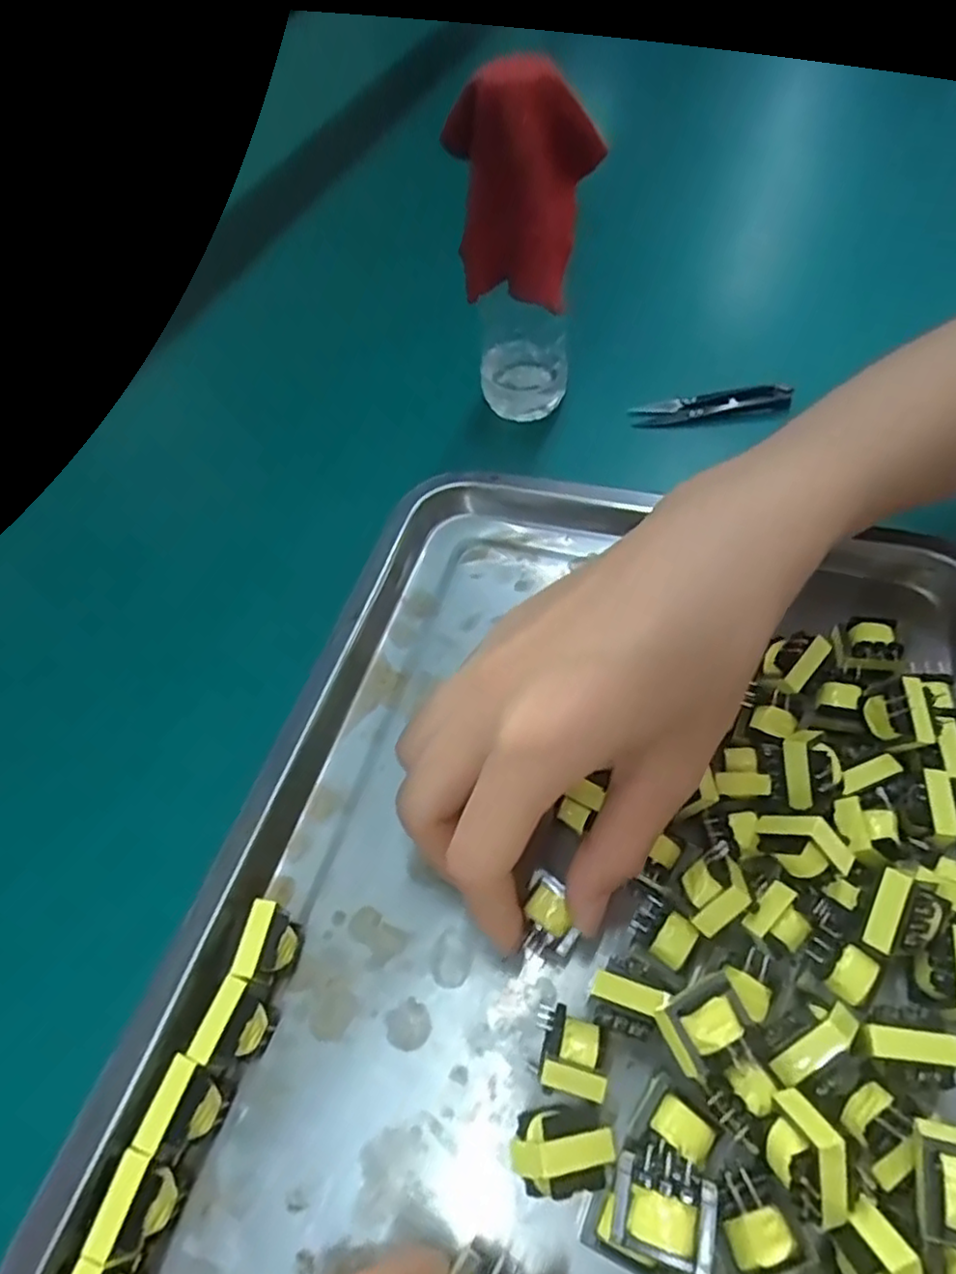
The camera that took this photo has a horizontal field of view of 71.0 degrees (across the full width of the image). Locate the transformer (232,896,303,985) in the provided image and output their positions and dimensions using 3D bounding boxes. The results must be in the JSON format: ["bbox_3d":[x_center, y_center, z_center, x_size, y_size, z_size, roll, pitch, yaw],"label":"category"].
[{"bbox_3d":[-0.072,0.110,0.238,0.016,0.024,0.025,6,57,8],"label":"transformer"}]

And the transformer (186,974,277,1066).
[{"bbox_3d":[-0.080,0.130,0.225,0.017,0.023,0.024,14,58,13],"label":"transformer"}]

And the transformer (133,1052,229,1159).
[{"bbox_3d":[-0.091,0.150,0.213,0.017,0.023,0.025,14,58,14],"label":"transformer"}]

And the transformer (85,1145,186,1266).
[{"bbox_3d":[-0.099,0.169,0.200,0.017,0.023,0.024,13,58,13],"label":"transformer"}]

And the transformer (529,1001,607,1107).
[{"bbox_3d":[0.029,0.132,0.212,0.021,0.024,0.022,9,57,10],"label":"transformer"}]

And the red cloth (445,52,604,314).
[{"bbox_3d":[0.023,-0.227,0.336,0.071,0.100,0.056,-2,55,2],"label":"red cloth"}]

